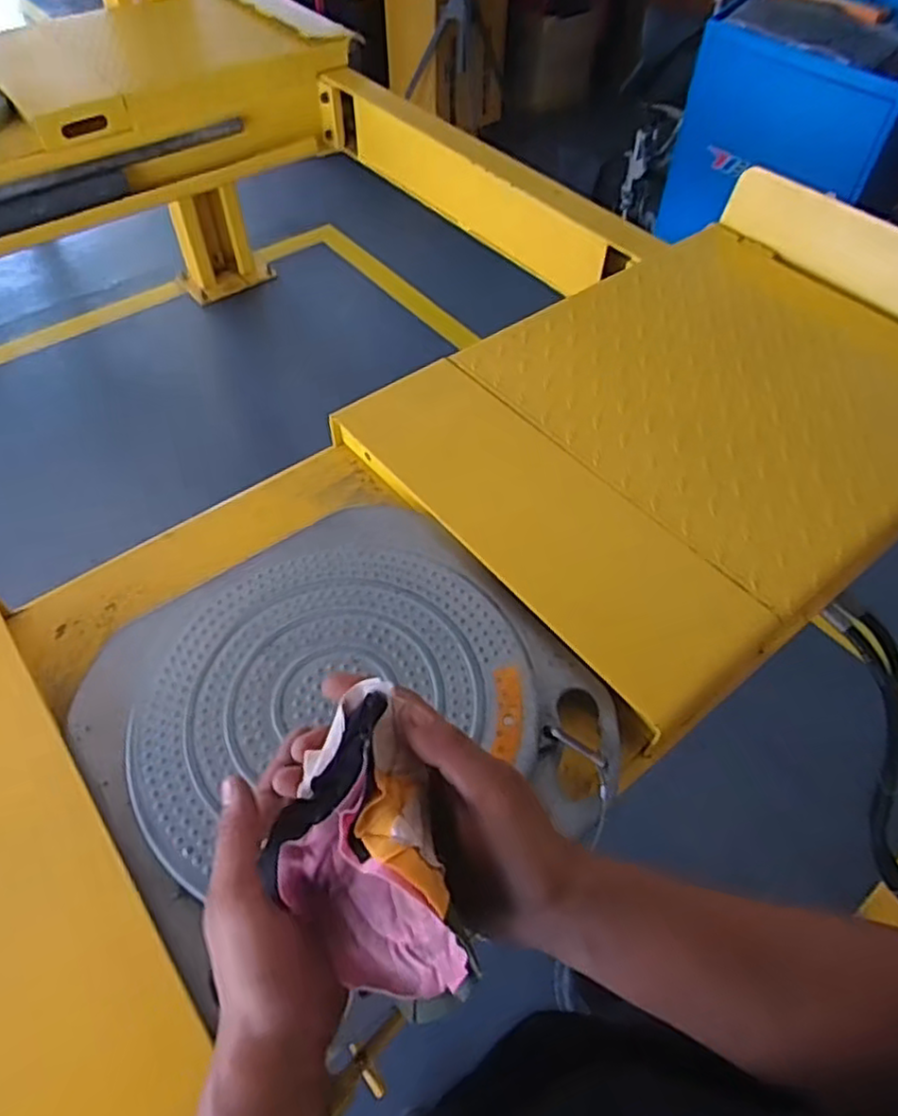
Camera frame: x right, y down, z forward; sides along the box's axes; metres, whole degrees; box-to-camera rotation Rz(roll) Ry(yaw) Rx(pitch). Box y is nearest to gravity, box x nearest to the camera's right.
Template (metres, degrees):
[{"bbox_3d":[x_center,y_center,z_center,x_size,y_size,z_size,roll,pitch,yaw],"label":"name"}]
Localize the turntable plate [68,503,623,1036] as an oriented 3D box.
[{"bbox_3d":[-0.091,0.133,0.581,0.379,0.032,0.374,-32,60,-22],"label":"turntable plate"}]

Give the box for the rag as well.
[{"bbox_3d":[-0.045,0.152,0.346,0.078,0.108,0.132,-14,53,-10],"label":"rag"}]

